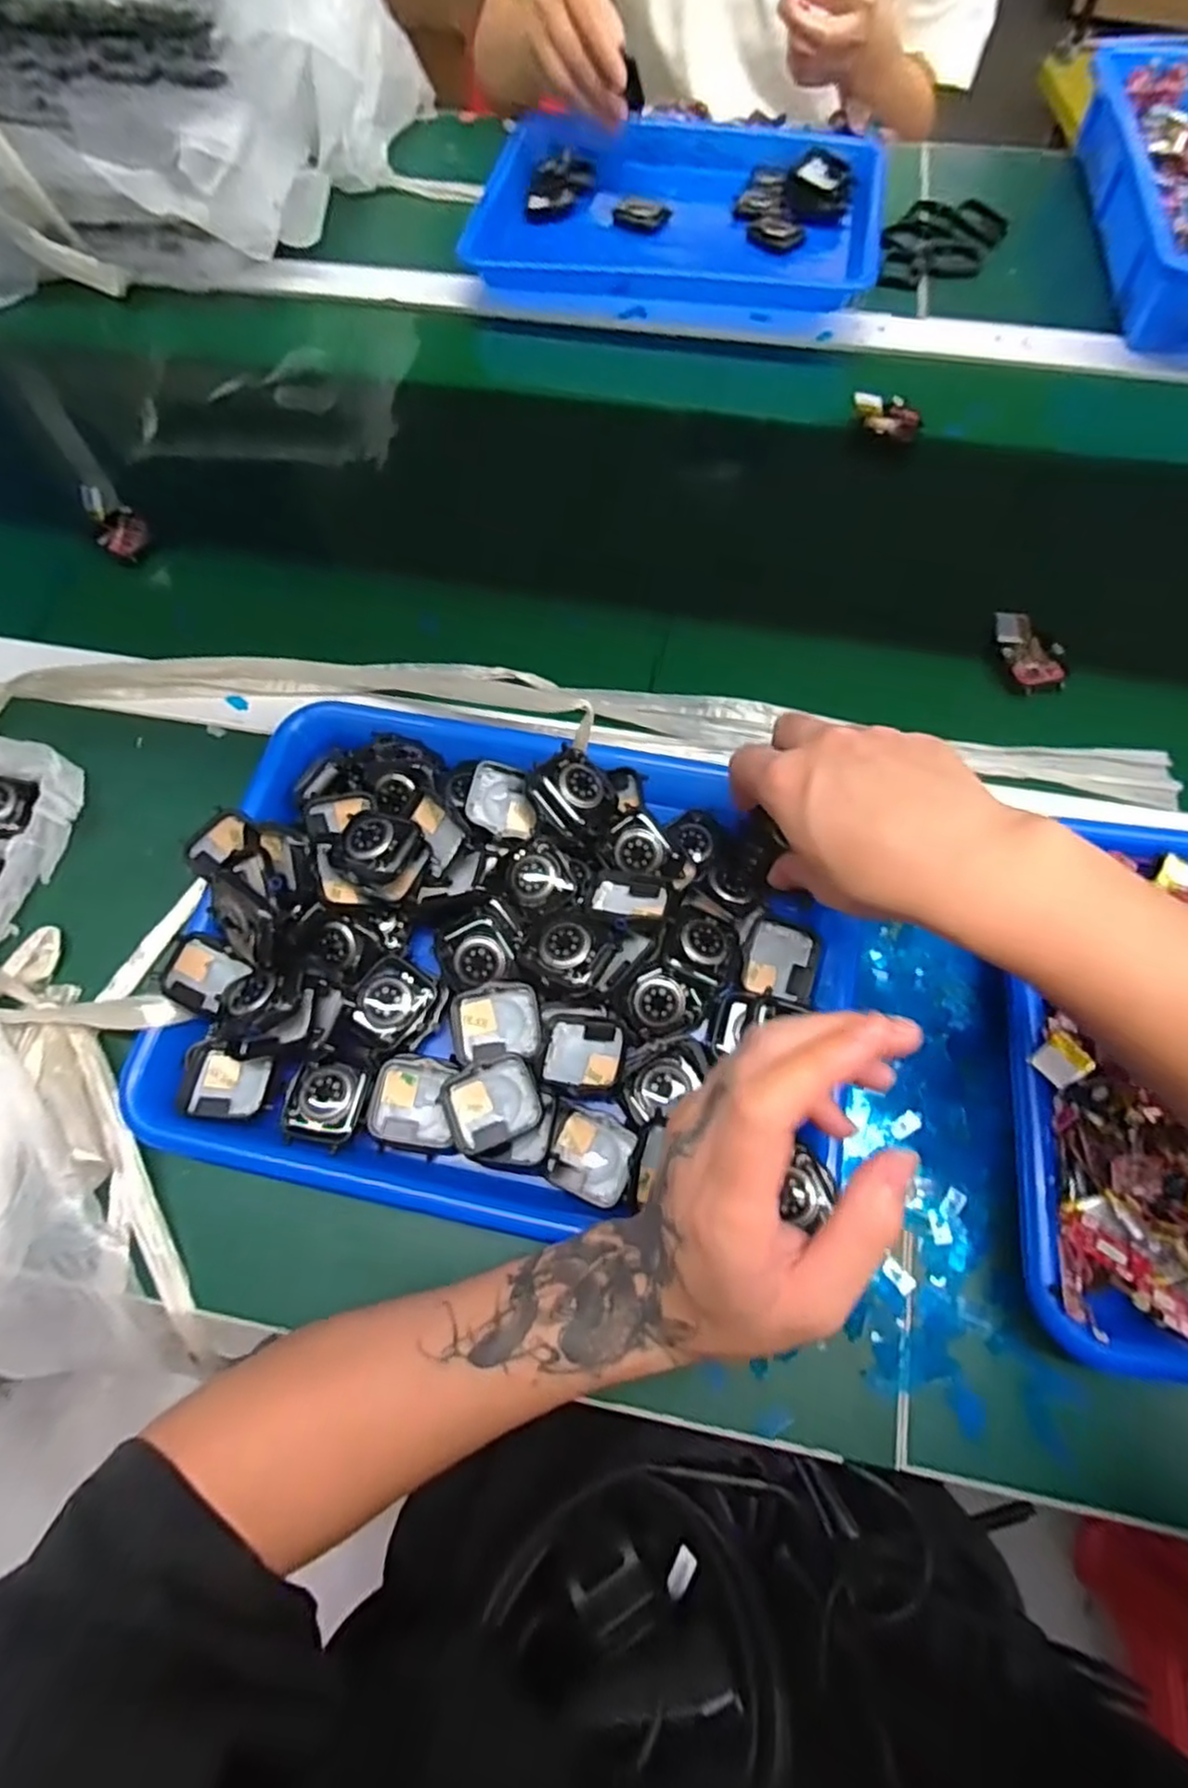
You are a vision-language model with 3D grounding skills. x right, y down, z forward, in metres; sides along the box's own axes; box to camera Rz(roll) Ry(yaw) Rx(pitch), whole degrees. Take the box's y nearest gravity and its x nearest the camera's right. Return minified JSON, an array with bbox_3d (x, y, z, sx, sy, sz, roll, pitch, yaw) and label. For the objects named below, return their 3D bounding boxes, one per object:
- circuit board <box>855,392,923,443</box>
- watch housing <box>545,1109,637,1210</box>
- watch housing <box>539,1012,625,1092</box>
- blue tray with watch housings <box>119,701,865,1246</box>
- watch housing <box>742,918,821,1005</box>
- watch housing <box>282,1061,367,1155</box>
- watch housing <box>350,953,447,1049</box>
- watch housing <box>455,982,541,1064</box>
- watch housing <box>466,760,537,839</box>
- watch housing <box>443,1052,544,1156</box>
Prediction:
[{"bbox_3d":[0.221,-0.361,0.554,0.050,0.017,0.031,11,69,6],"label":"circuit board"},{"bbox_3d":[-0.001,0.125,0.349,0.038,0.009,0.035,21,70,10],"label":"watch housing"},{"bbox_3d":[-0.005,0.076,0.356,0.038,0.014,0.037,8,68,5],"label":"watch housing"},{"bbox_3d":[-0.039,0.027,0.369,0.327,0.044,0.251,10,69,6],"label":"blue tray with watch housings"},{"bbox_3d":[0.096,0.034,0.379,0.036,0.011,0.039,13,84,-1],"label":"watch housing"},{"bbox_3d":[-0.126,0.098,0.343,0.034,0.007,0.038,10,69,5],"label":"watch housing"},{"bbox_3d":[-0.098,0.054,0.366,0.039,0.015,0.040,22,70,10],"label":"watch housing"},{"bbox_3d":[-0.047,0.063,0.360,0.039,0.012,0.037,-7,68,-1],"label":"watch housing"},{"bbox_3d":[-0.048,-0.051,0.401,0.038,0.013,0.037,19,84,-17],"label":"watch housing"},{"bbox_3d":[-0.047,0.097,0.343,0.042,0.009,0.038,-22,69,-7],"label":"watch housing"}]

